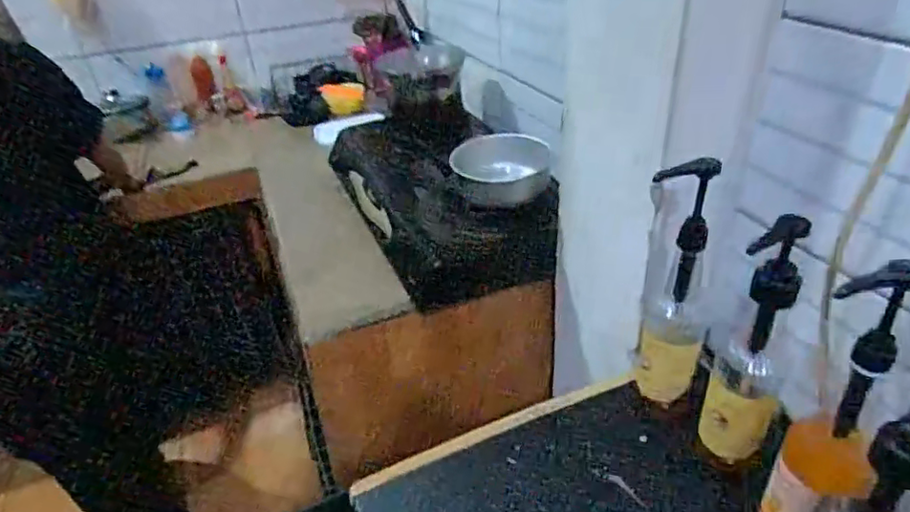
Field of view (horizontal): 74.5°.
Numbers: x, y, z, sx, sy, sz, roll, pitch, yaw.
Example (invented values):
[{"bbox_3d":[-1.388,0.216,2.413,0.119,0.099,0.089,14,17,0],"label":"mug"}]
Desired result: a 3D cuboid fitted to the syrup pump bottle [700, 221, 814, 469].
[{"bbox_3d":[0.323,0.095,0.646,0.077,0.301,0.089,19,39,31],"label":"syrup pump bottle"}]

